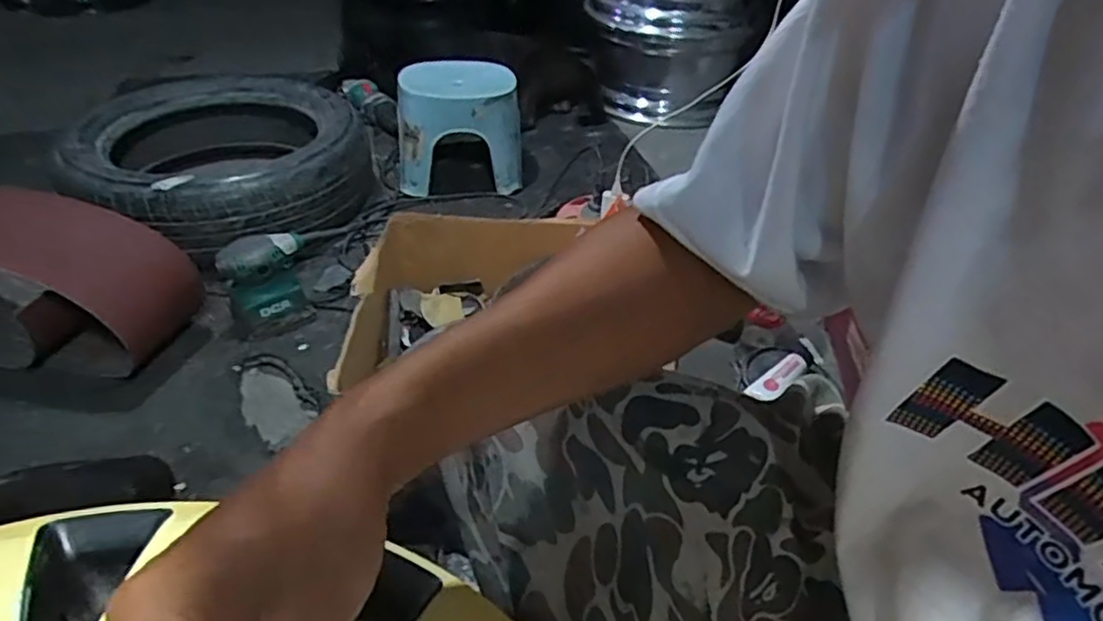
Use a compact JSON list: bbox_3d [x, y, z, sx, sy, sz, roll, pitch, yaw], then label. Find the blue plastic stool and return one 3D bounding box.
[{"bbox_3d":[-0.196,-0.378,1.408,0.247,0.223,0.213,-6,39,-11],"label":"blue plastic stool"}]

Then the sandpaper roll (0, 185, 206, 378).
[{"bbox_3d":[-0.749,-0.053,0.932,0.443,0.232,0.160,7,39,5],"label":"sandpaper roll"}]

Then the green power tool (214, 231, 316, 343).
[{"bbox_3d":[-0.428,-0.040,1.027,0.123,0.128,0.093,-19,43,-25],"label":"green power tool"}]

